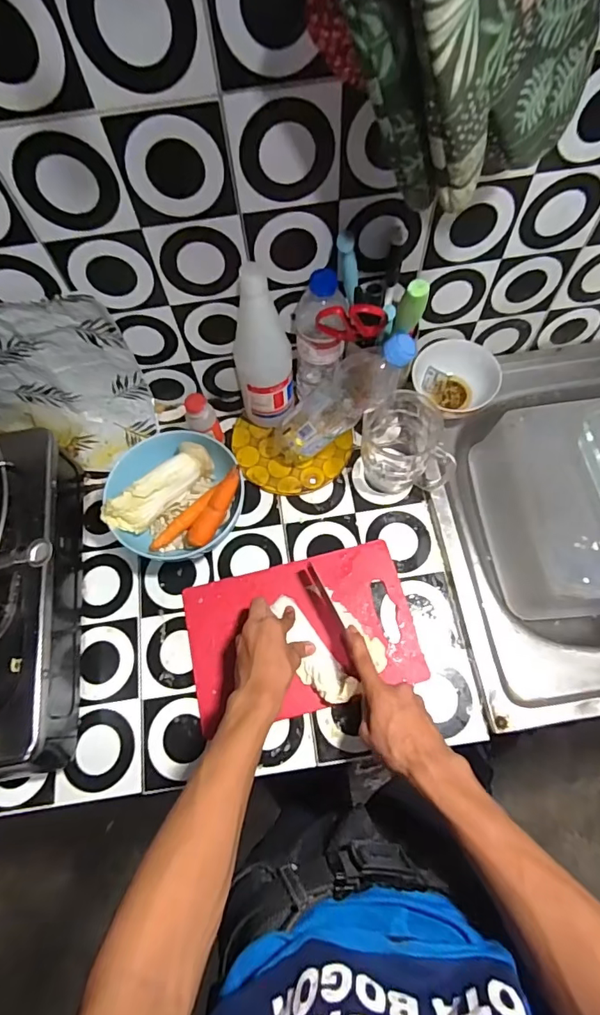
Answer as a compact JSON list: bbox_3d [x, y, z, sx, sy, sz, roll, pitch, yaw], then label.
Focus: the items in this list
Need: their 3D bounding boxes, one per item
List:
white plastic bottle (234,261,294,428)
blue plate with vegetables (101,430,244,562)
[{"bbox_3d":[-0.046,-0.188,0.604,0.069,0.239,0.076,-9,67,-1],"label":"white plastic bottle"},{"bbox_3d":[-0.156,-0.013,0.627,0.162,0.090,0.152,-1,67,3],"label":"blue plate with vegetables"}]

